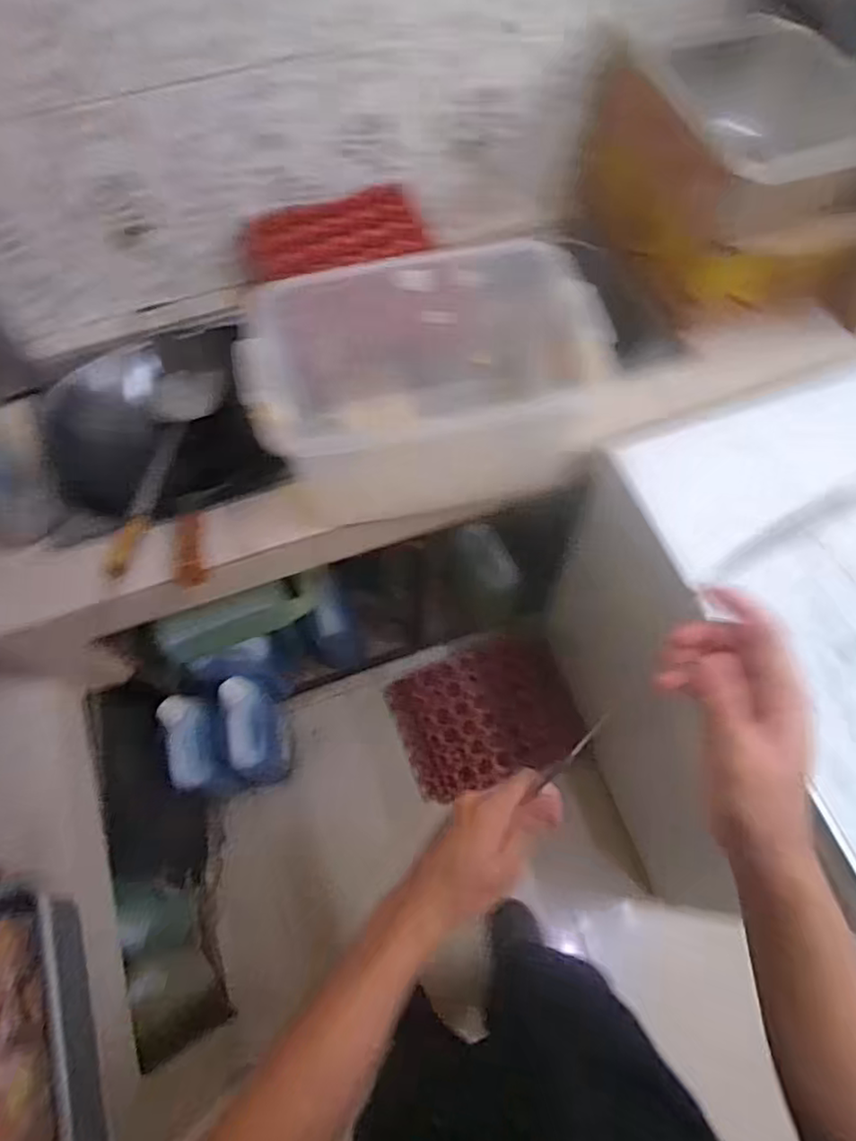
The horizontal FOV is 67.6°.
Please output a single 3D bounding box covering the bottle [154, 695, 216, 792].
[{"bbox_3d":[-0.514,0.369,1.371,0.086,0.072,0.214,-9,106,-3],"label":"bottle"}]

